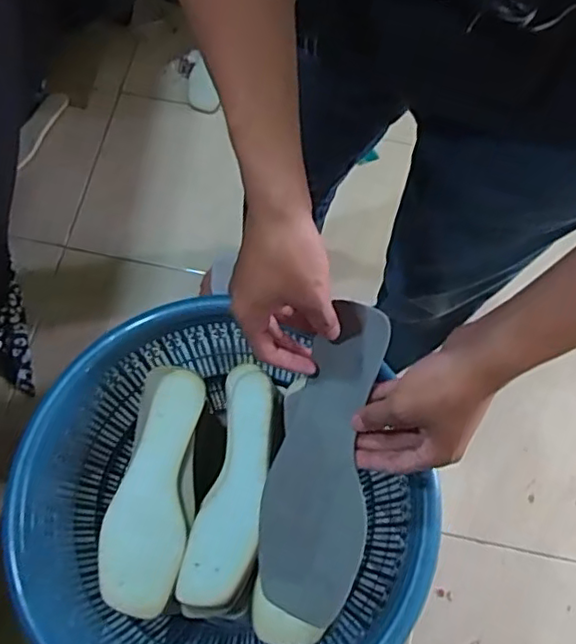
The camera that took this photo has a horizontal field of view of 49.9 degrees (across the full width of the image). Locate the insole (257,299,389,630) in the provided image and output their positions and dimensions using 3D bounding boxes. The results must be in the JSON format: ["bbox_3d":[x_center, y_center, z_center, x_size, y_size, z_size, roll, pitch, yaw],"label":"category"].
[{"bbox_3d":[0.025,0.108,0.500,0.083,0.012,0.245,6,85,18],"label":"insole"}]

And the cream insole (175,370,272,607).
[{"bbox_3d":[-0.054,0.164,0.629,0.071,0.016,0.227,1,64,27],"label":"cream insole"}]

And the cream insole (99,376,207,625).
[{"bbox_3d":[-0.139,0.168,0.630,0.077,0.021,0.234,5,72,3],"label":"cream insole"}]

